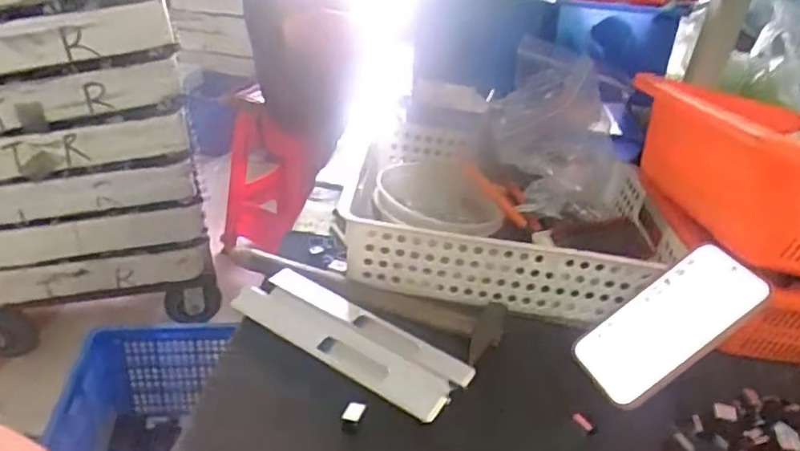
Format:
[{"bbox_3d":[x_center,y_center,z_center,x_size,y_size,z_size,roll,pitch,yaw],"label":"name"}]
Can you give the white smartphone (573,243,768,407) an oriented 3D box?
[{"bbox_3d":[0.231,0.085,0.512,0.159,0.013,0.079,-40,36,6],"label":"white smartphone"}]

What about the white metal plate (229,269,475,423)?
[{"bbox_3d":[-0.044,0.098,0.508,0.204,0.021,0.069,22,33,24],"label":"white metal plate"}]

